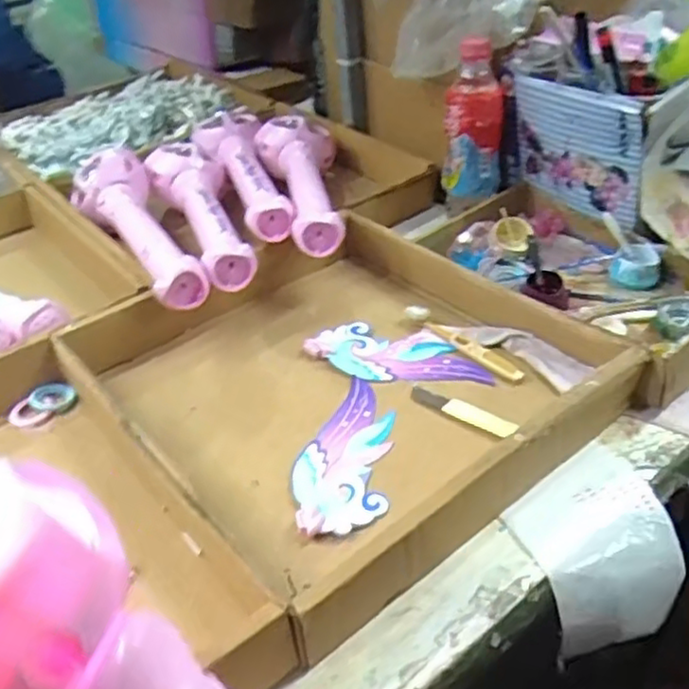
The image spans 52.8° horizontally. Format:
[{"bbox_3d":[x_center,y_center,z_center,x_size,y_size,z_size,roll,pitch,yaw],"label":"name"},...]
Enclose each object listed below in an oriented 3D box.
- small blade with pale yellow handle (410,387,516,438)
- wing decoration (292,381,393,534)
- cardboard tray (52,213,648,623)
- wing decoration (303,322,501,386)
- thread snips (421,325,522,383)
[{"bbox_3d":[0.098,0.054,0.577,0.094,0.004,0.018,20,44,28],"label":"small blade with pale yellow handle"},{"bbox_3d":[0.001,0.083,0.549,0.070,0.009,0.165,3,38,6],"label":"wing decoration"},{"bbox_3d":[-0.012,0.012,0.593,0.345,0.072,0.376,-28,44,-27],"label":"cardboard tray"},{"bbox_3d":[0.049,0.009,0.643,0.167,0.010,0.072,9,40,17],"label":"wing decoration"},{"bbox_3d":[0.118,0.006,0.638,0.015,0.009,0.110,-29,44,-28],"label":"thread snips"}]

